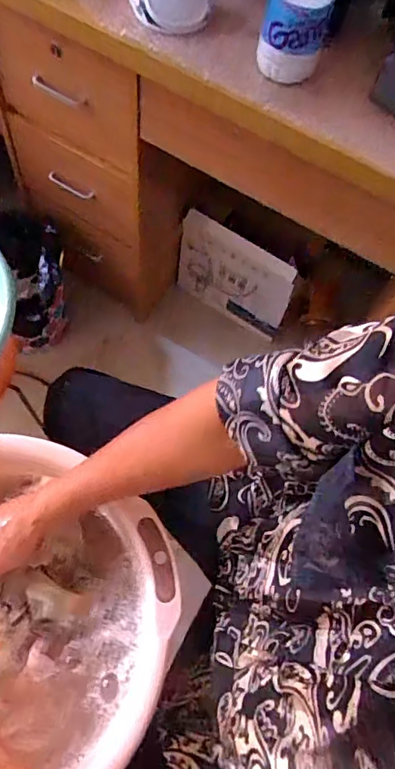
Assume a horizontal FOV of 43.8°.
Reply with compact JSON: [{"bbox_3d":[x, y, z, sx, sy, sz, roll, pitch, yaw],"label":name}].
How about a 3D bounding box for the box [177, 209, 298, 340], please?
[{"bbox_3d":[0.092,-0.264,1.225,0.301,0.272,0.066,28,73,9],"label":"box"}]

